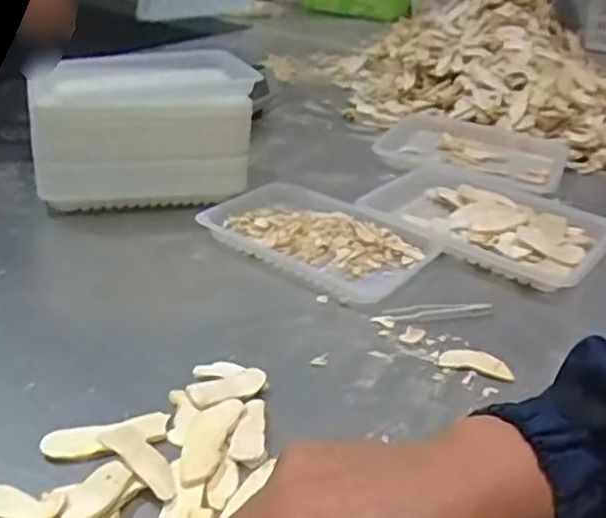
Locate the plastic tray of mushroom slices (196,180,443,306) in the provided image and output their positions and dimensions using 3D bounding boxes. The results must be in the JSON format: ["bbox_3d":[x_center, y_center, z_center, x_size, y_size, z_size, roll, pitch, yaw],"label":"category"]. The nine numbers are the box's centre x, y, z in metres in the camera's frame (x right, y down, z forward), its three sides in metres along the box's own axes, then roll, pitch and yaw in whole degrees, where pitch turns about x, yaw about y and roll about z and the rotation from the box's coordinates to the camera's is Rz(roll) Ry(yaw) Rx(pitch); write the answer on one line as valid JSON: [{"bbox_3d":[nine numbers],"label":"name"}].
[{"bbox_3d":[0.016,-0.028,0.729,0.230,0.026,0.164,25,34,30],"label":"plastic tray of mushroom slices"}]

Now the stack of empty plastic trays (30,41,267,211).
[{"bbox_3d":[-0.200,-0.166,0.813,0.236,0.139,0.210,-4,31,-19],"label":"stack of empty plastic trays"}]

